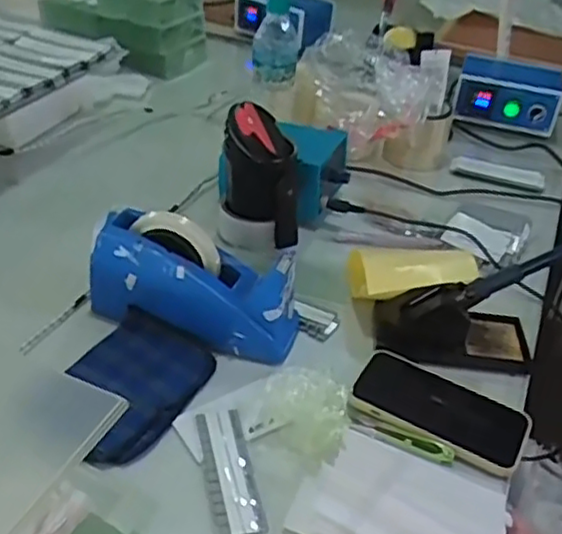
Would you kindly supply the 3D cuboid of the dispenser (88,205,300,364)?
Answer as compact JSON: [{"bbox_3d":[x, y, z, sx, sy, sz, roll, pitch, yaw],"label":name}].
[{"bbox_3d":[-0.088,0.015,0.704,0.214,0.110,0.062,12,36,7],"label":"dispenser"}]

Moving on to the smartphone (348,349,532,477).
[{"bbox_3d":[0.151,0.132,0.662,0.161,0.015,0.086,23,38,21],"label":"smartphone"}]

